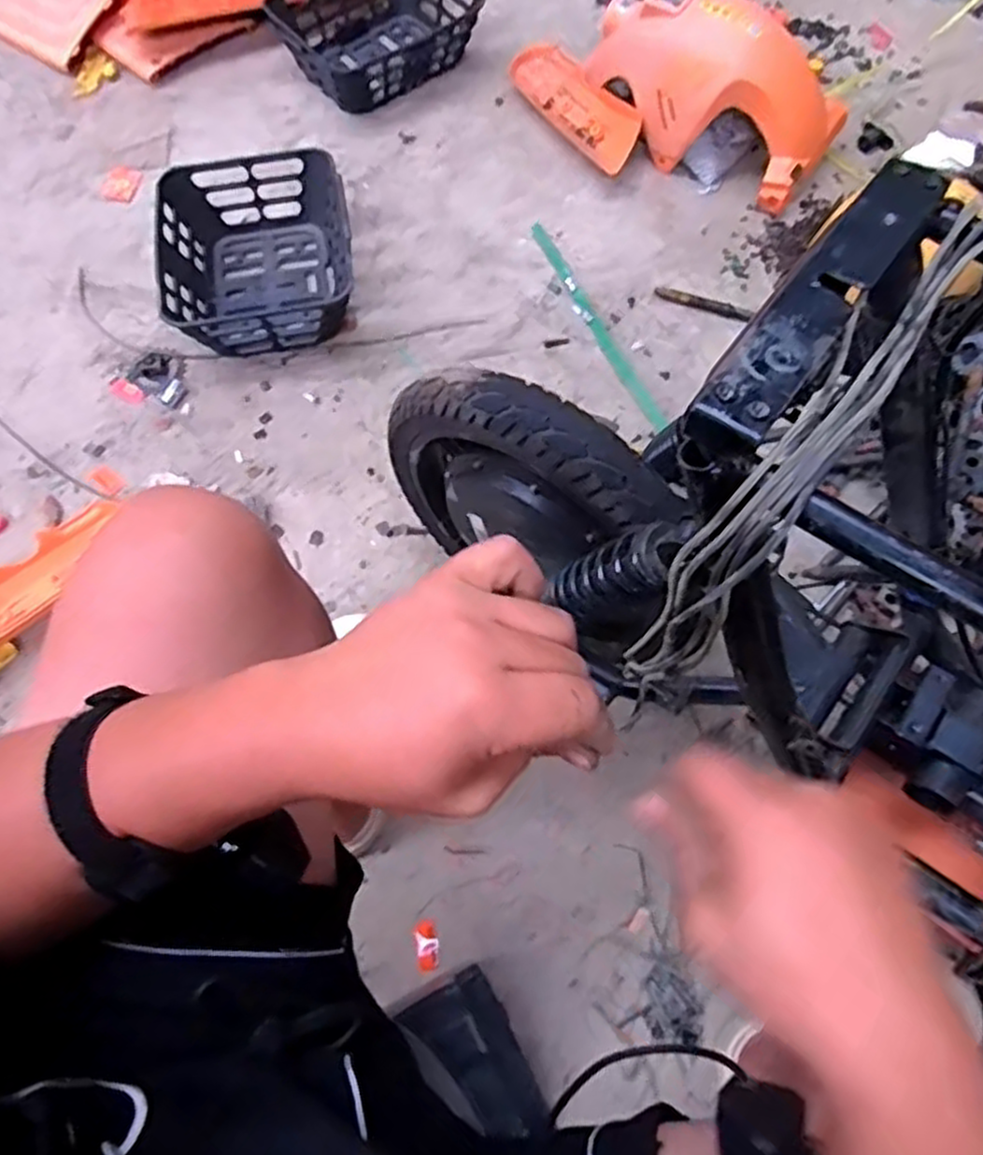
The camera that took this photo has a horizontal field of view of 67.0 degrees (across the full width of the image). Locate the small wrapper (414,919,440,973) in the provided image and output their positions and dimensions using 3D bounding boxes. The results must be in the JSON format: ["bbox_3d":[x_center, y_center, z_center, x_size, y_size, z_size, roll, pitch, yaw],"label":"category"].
[{"bbox_3d":[-0.071,0.406,0.819,0.023,0.022,0.051,-11,67,-5],"label":"small wrapper"}]

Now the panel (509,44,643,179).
[{"bbox_3d":[0.146,-0.853,1.344,0.103,0.067,0.360,-27,69,-12],"label":"panel"}]

